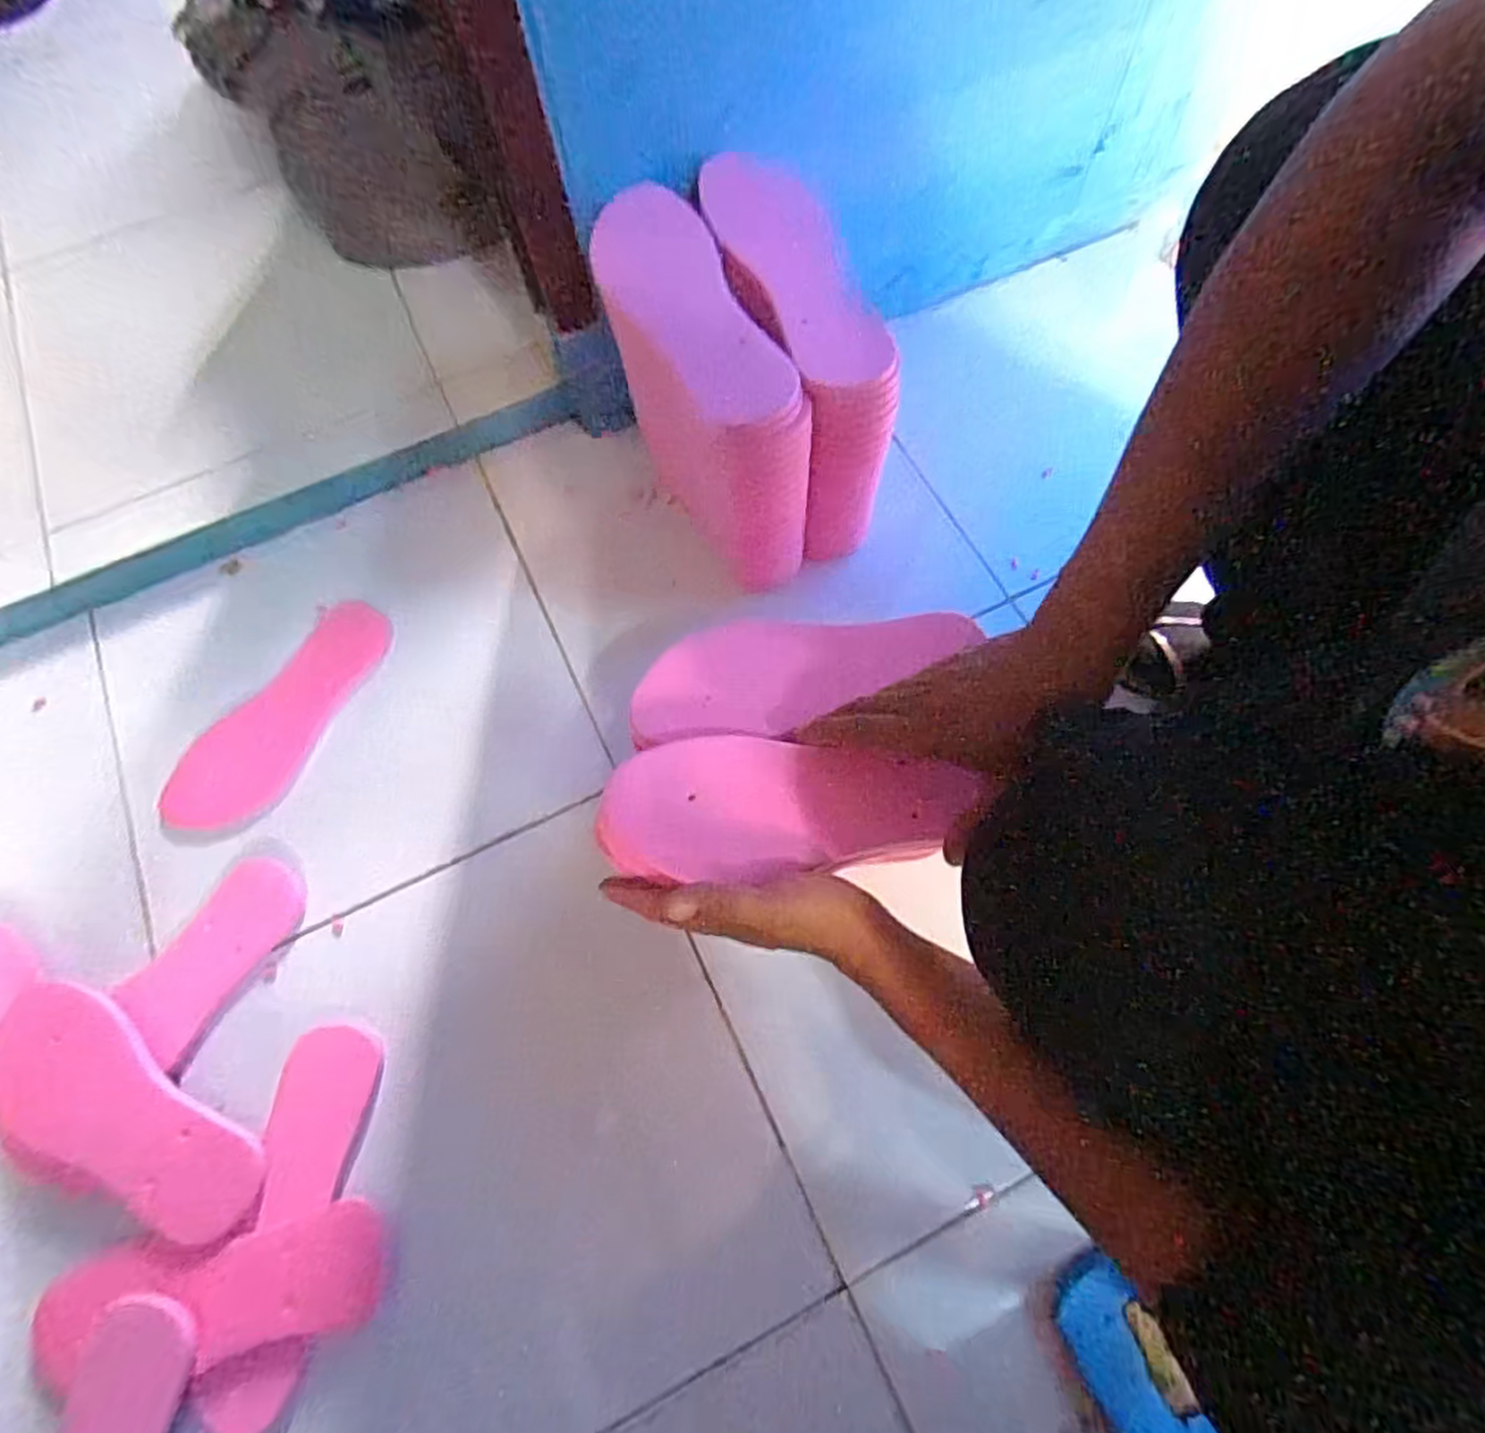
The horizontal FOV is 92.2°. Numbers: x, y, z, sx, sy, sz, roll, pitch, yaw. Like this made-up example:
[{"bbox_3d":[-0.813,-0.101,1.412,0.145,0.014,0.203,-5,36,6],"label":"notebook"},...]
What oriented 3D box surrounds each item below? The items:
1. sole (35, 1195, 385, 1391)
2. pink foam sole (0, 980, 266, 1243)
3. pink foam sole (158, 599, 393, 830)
[{"bbox_3d":[-0.353,0.387,0.480,0.218,0.019,0.070,-10,69,-1],"label":"sole"},{"bbox_3d":[-0.447,0.280,0.510,0.226,0.008,0.089,26,73,11],"label":"pink foam sole"},{"bbox_3d":[-0.418,-0.003,0.650,0.088,0.016,0.241,31,74,13],"label":"pink foam sole"}]

